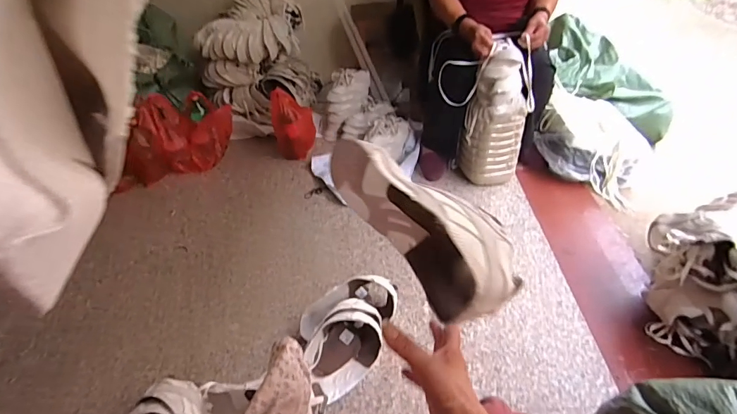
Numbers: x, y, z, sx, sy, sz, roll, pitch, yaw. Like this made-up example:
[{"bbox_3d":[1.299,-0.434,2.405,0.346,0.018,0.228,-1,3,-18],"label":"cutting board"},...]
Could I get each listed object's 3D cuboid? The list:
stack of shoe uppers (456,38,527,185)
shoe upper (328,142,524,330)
[{"bbox_3d":[0.405,-0.294,1.408,0.152,0.435,0.172,-25,42,-24],"label":"stack of shoe uppers"},{"bbox_3d":[0.054,0.016,0.452,0.083,0.223,0.175,-42,7,-14],"label":"shoe upper"}]

